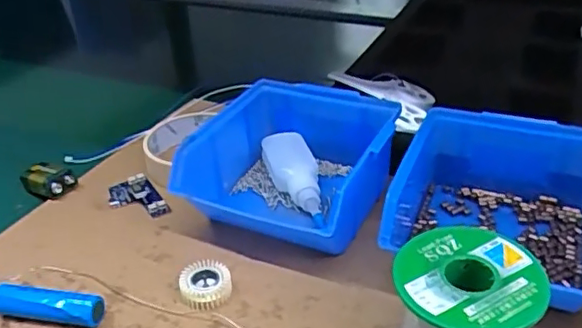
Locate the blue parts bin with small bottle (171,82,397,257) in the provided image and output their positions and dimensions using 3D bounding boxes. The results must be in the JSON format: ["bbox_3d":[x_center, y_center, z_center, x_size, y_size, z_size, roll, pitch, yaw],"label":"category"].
[{"bbox_3d":[0.001,0.001,0.428,0.126,0.060,0.135,10,39,20],"label":"blue parts bin with small bottle"}]

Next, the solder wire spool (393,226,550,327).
[{"bbox_3d":[0.085,0.080,0.289,0.065,0.069,0.067,-3,36,2],"label":"solder wire spool"}]

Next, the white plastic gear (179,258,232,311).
[{"bbox_3d":[-0.054,0.075,0.363,0.032,0.014,0.029,-12,37,-10],"label":"white plastic gear"}]

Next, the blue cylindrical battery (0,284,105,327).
[{"bbox_3d":[-0.147,0.086,0.349,0.071,0.020,0.015,2,37,9],"label":"blue cylindrical battery"}]

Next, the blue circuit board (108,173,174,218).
[{"bbox_3d":[-0.122,0.027,0.454,0.036,0.005,0.056,-24,40,-24],"label":"blue circuit board"}]

